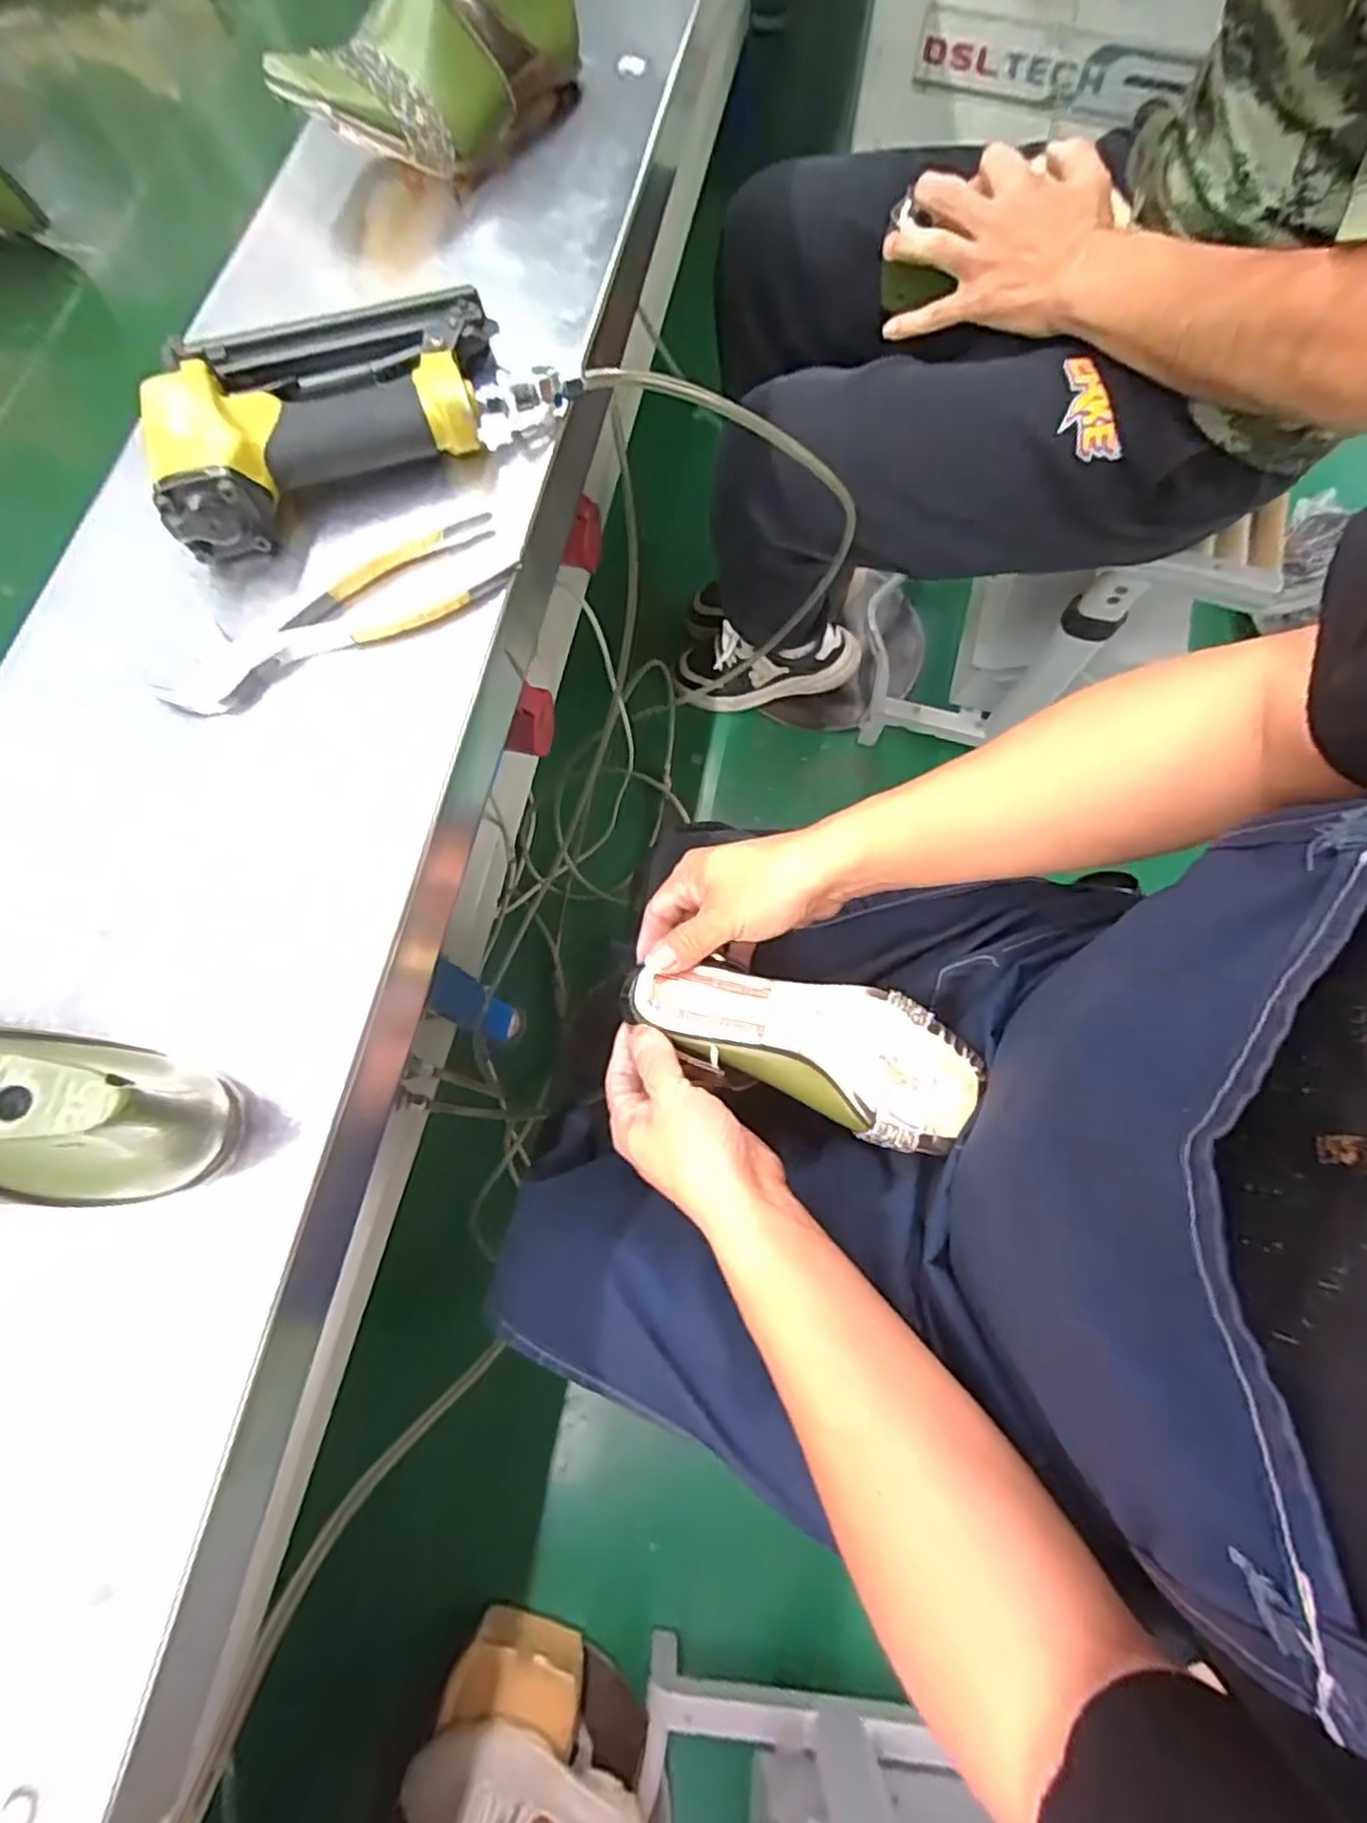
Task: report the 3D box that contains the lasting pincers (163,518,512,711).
[{"bbox_3d":[-0.181,-0.155,0.382,0.191,0.017,0.051,-32,76,-8],"label":"lasting pincers"}]

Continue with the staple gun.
[{"bbox_3d":[-0.194,-0.294,0.408,0.223,0.049,0.119,-28,75,-7],"label":"staple gun"}]

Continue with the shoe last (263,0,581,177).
[{"bbox_3d":[-0.159,-0.563,0.480,0.088,0.107,0.217,28,76,8],"label":"shoe last"}]

